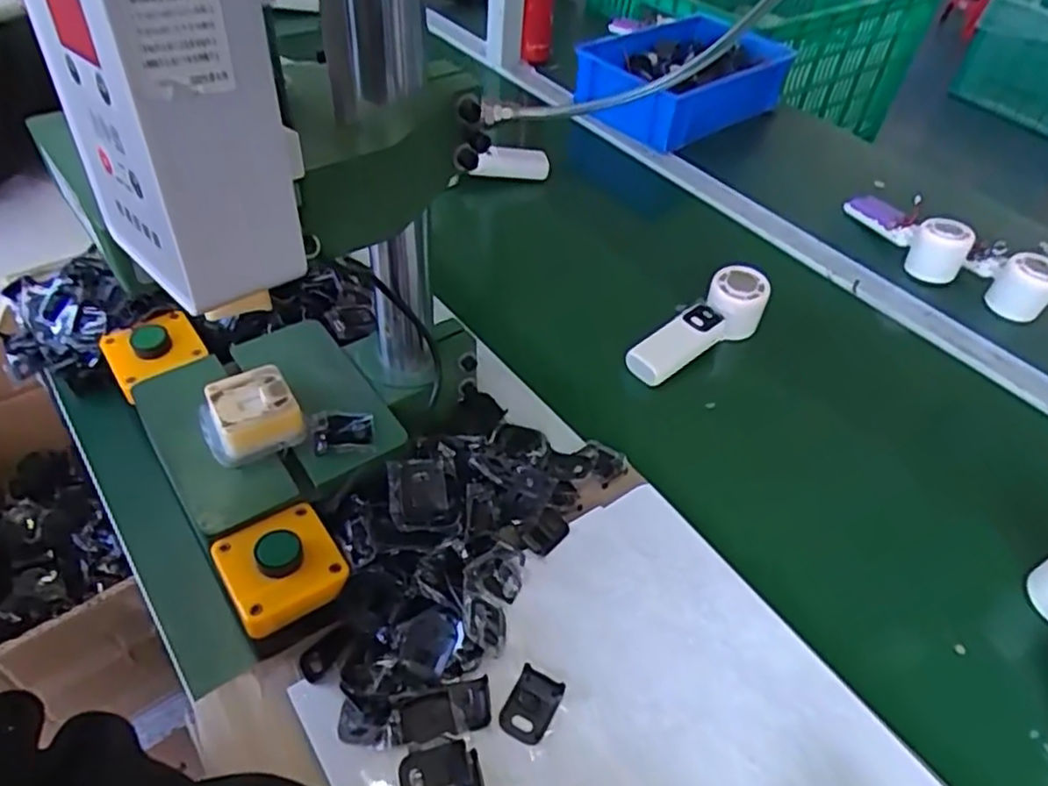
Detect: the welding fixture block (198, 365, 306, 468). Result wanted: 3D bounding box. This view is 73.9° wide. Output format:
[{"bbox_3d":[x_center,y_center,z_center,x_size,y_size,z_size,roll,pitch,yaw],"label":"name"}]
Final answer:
[{"bbox_3d":[-0.200,0.016,0.507,0.064,0.032,0.063,-22,52,-23],"label":"welding fixture block"}]

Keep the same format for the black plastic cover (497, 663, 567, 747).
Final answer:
[{"bbox_3d":[0.005,0.196,0.435,0.030,0.010,0.039,22,49,16],"label":"black plastic cover"}]

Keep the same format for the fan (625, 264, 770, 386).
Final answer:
[{"bbox_3d":[0.174,-0.064,0.693,0.168,0.040,0.053,-36,58,-13],"label":"fan"}]

